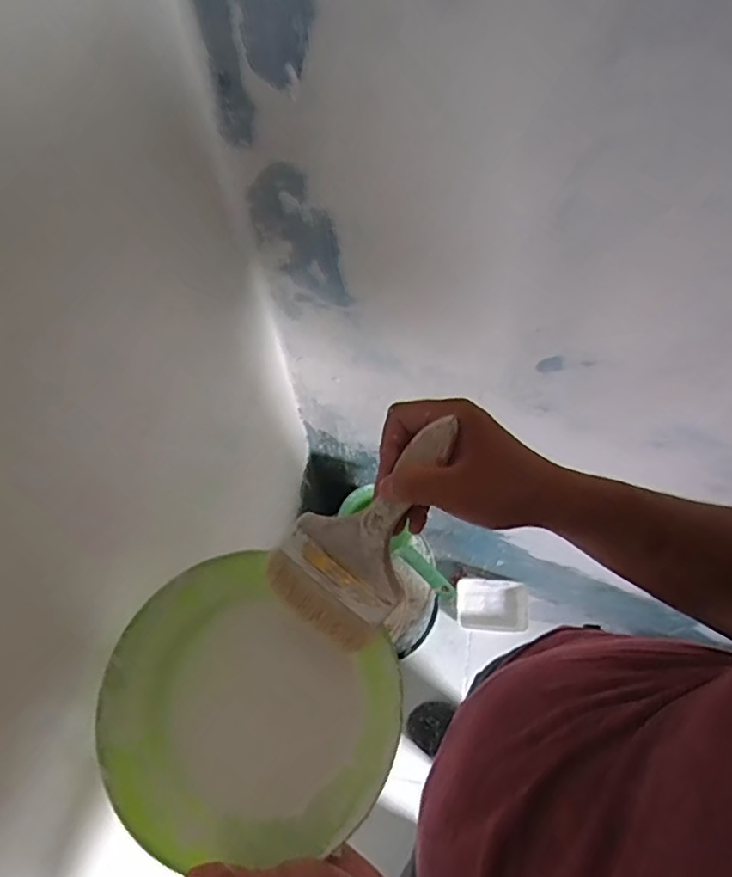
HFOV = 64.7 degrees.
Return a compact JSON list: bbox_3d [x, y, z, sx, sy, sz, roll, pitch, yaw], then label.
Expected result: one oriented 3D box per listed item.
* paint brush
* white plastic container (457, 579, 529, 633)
[{"bbox_3d":[0.001,0.065,0.402,0.089,0.020,0.193,42,117,18],"label":"paint brush"},{"bbox_3d":[0.311,0.407,1.418,0.169,0.042,0.119,4,67,4],"label":"white plastic container"}]

